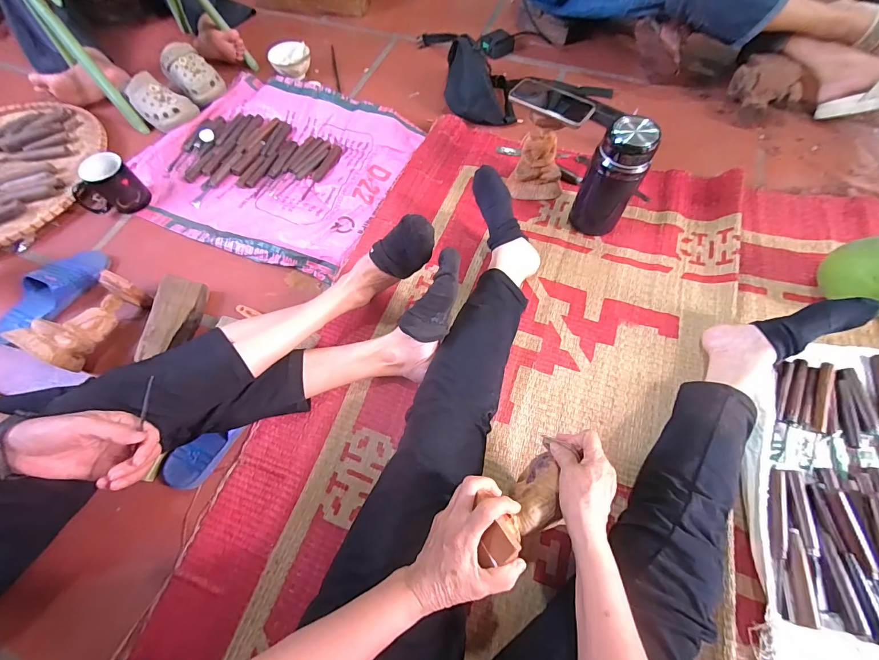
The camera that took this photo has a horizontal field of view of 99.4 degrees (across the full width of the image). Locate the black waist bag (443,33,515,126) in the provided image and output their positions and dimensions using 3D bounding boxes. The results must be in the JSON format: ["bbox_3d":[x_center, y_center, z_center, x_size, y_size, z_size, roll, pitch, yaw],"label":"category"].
[{"bbox_3d":[0.104,-0.613,0.926,0.177,0.128,0.157,4,64,4],"label":"black waist bag"}]

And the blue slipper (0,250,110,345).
[{"bbox_3d":[-0.765,-0.074,0.728,0.081,0.058,0.227,26,68,13],"label":"blue slipper"}]

